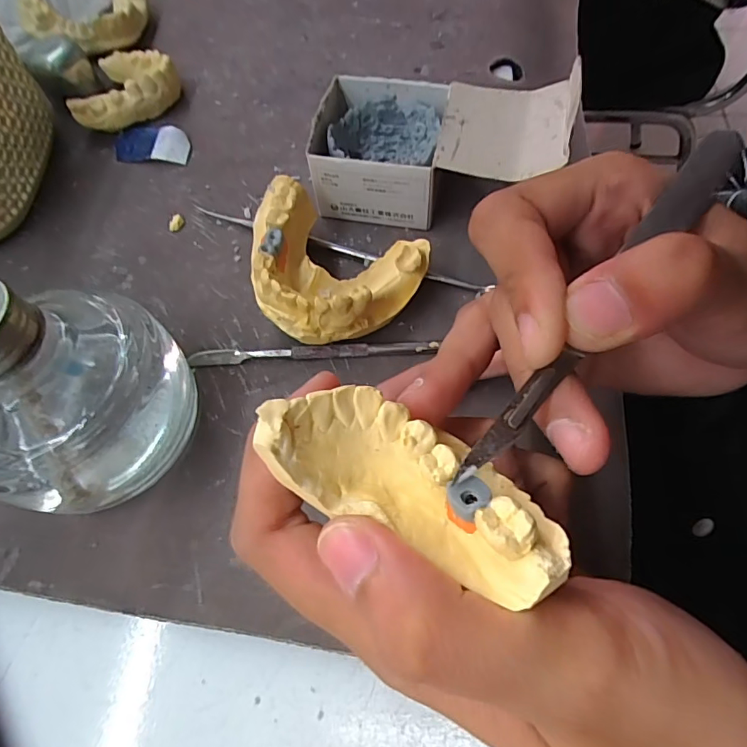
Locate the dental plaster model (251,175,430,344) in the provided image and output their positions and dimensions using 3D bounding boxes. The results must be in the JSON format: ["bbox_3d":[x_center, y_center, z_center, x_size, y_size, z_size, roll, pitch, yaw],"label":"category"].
[{"bbox_3d":[-0.021,-0.039,0.193,0.071,0.037,0.060,22,67,12],"label":"dental plaster model"}]

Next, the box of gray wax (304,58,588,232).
[{"bbox_3d":[0.027,-0.099,0.219,0.104,0.039,0.058,8,65,6],"label":"box of gray wax"}]

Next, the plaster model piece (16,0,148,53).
[{"bbox_3d":[-0.167,-0.211,0.288,0.071,0.026,0.048,-33,67,-13],"label":"plaster model piece"}]

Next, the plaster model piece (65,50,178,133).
[{"bbox_3d":[-0.138,-0.158,0.265,0.057,0.020,0.052,-23,66,-9],"label":"plaster model piece"}]

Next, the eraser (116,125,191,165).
[{"bbox_3d":[-0.117,-0.121,0.254,0.040,0.007,0.020,3,64,4],"label":"eraser"}]

